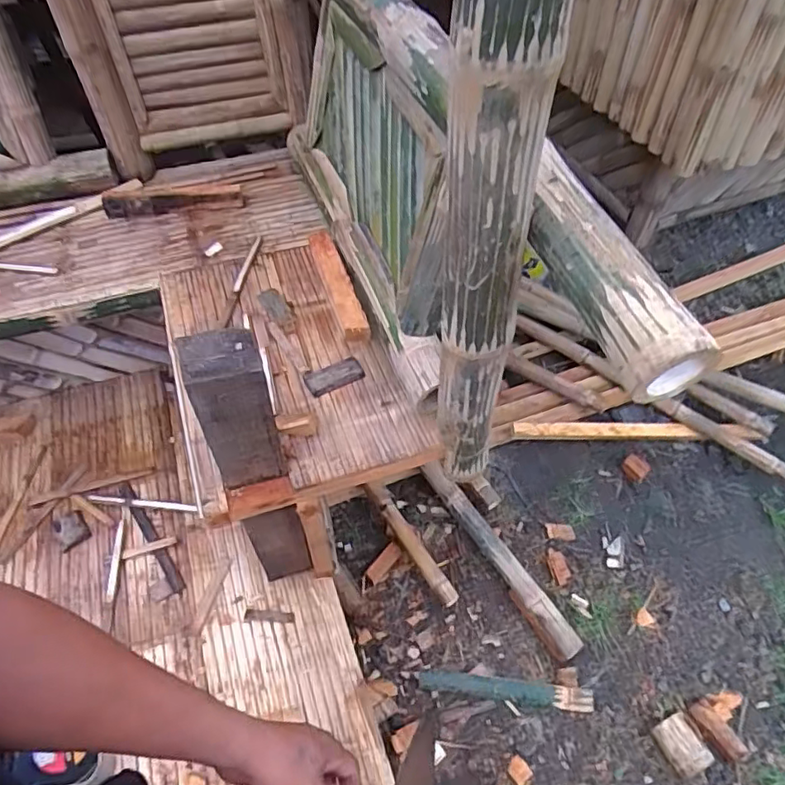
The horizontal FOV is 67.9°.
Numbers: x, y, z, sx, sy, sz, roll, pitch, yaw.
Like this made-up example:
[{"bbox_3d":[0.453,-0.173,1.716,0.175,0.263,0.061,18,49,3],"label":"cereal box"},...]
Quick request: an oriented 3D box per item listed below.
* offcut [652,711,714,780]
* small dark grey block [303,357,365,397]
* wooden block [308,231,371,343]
[{"bbox_3d":[0.722,0.878,1.451,0.099,0.046,0.122,-20,56,-17],"label":"offcut"},{"bbox_3d":[-0.114,-0.032,1.148,0.115,0.011,0.056,-20,55,-17],"label":"small dark grey block"},{"bbox_3d":[-0.125,-0.250,1.277,0.054,0.035,0.333,-13,53,-12],"label":"wooden block"}]

